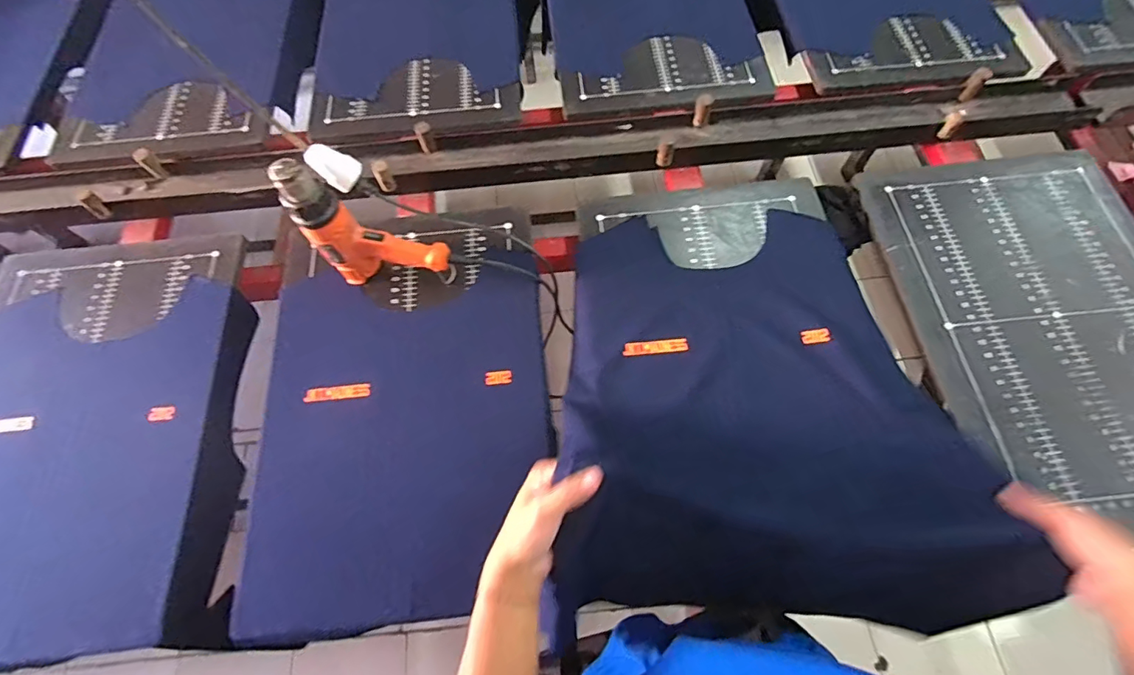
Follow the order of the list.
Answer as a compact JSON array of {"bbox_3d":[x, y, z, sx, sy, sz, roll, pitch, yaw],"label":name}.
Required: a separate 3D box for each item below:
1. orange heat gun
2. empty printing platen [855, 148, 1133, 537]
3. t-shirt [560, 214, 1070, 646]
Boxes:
[{"bbox_3d":[-0.269,-0.146,0.698,0.192,0.226,0.061,9,66,6],"label":"orange heat gun"},{"bbox_3d":[0.701,-0.038,0.715,0.379,0.015,0.596,-5,65,0],"label":"empty printing platen"},{"bbox_3d":[0.262,0.074,0.688,0.518,0.118,0.559,2,65,3],"label":"t-shirt"}]

